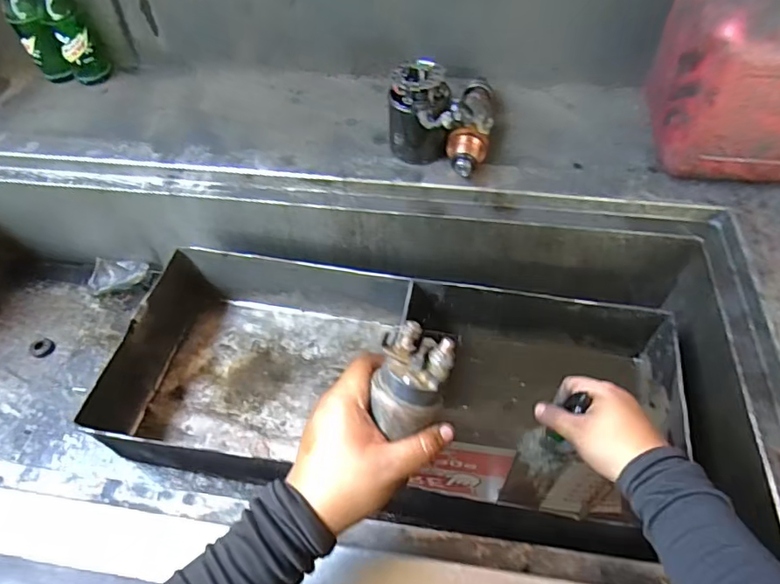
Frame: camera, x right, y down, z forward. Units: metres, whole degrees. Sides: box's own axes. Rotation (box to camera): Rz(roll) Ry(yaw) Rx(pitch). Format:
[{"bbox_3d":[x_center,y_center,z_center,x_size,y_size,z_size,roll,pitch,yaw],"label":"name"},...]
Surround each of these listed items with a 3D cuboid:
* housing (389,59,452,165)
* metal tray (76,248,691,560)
[{"bbox_3d":[0.037,-0.222,0.665,0.074,0.108,0.077,-2,52,1],"label":"housing"},{"bbox_3d":[-0.001,0.118,0.668,0.673,0.120,0.286,6,53,7],"label":"metal tray"}]

